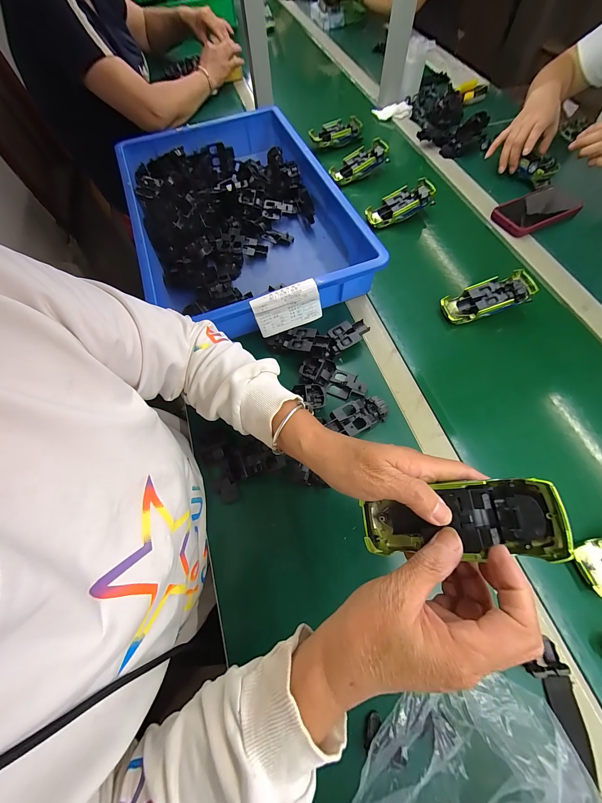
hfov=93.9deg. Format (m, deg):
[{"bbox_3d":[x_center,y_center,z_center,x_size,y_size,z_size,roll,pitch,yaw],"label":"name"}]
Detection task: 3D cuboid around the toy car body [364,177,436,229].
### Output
[{"bbox_3d":[0.200,-0.400,0.572,0.135,0.031,0.053,-25,66,8],"label":"toy car body"}]

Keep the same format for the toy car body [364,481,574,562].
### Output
[{"bbox_3d":[0.115,0.092,0.213,0.131,0.028,0.051,-18,63,26],"label":"toy car body"}]

